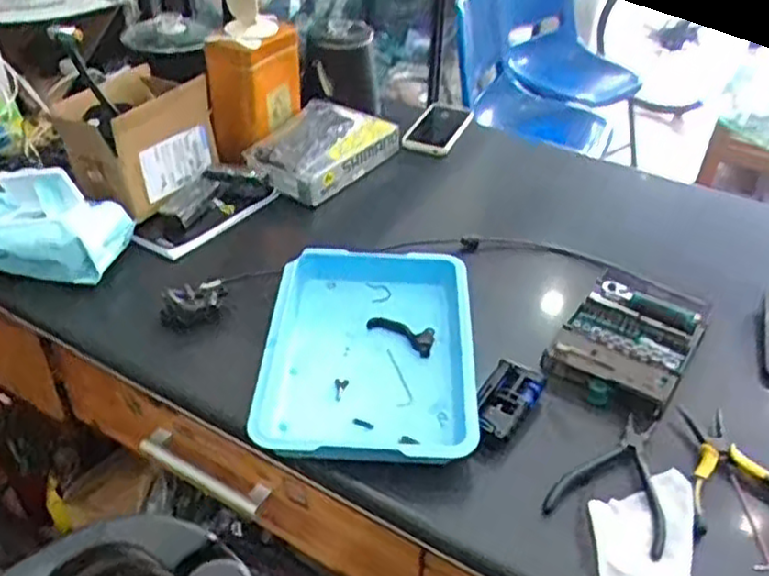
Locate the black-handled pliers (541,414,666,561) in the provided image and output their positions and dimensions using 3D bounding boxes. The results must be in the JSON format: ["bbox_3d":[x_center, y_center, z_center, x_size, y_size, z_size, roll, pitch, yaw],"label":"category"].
[{"bbox_3d":[0.233,0.182,0.721,0.109,0.022,0.146,19,41,21],"label":"black-handled pliers"}]

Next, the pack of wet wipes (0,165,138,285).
[{"bbox_3d":[-0.435,-0.086,0.922,0.186,0.110,0.113,8,38,8],"label":"pack of wet wipes"}]

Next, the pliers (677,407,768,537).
[{"bbox_3d":[0.345,0.178,0.732,0.110,0.015,0.142,1,38,-1],"label":"pliers"}]

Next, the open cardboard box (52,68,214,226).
[{"bbox_3d":[-0.343,-0.209,1.036,0.140,0.149,0.176,21,42,23],"label":"open cardboard box"}]

